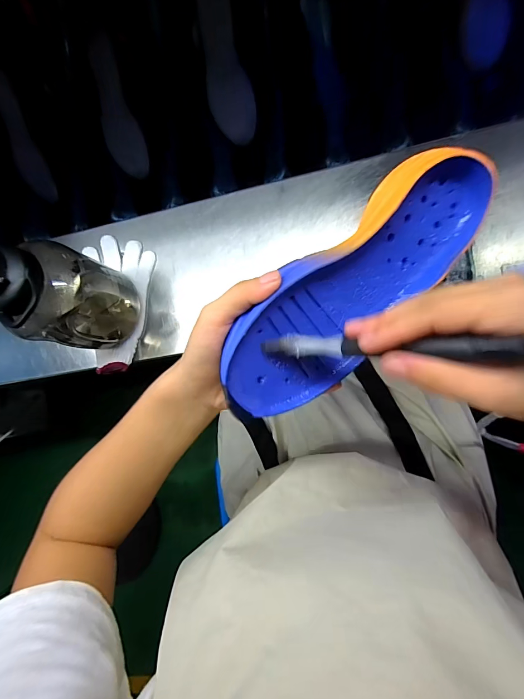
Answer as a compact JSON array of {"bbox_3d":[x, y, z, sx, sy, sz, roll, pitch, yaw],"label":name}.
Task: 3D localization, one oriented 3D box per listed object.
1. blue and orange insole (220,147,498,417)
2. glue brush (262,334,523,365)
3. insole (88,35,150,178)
[{"bbox_3d":[0.068,-0.044,0.252,0.236,0.045,0.090,-43,115,-6],"label":"blue and orange insole"},{"bbox_3d":[0.080,-0.001,0.181,0.189,0.023,0.015,1,86,40],"label":"glue brush"},{"bbox_3d":[-0.254,-0.419,0.591,0.066,0.029,0.230,-14,96,7],"label":"insole"}]

